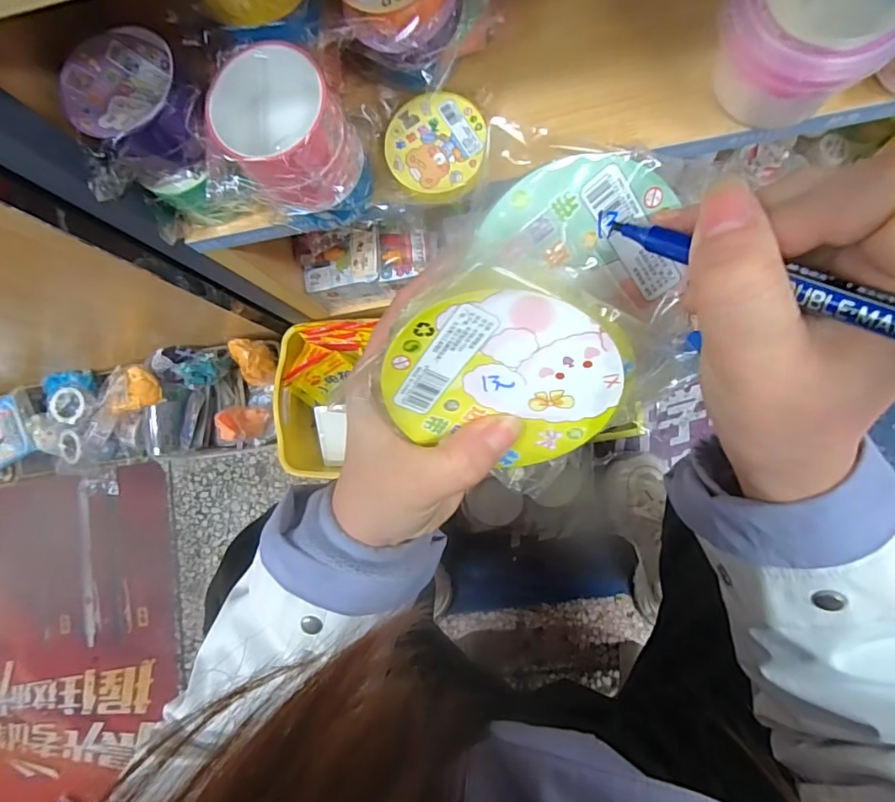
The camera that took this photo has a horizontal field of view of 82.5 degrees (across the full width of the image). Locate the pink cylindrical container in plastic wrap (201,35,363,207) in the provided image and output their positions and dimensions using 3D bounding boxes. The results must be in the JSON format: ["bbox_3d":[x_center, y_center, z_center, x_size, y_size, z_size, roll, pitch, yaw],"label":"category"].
[{"bbox_3d":[-0.116,-0.198,0.374,0.082,0.074,0.090,-1,85,7],"label":"pink cylindrical container in plastic wrap"}]

